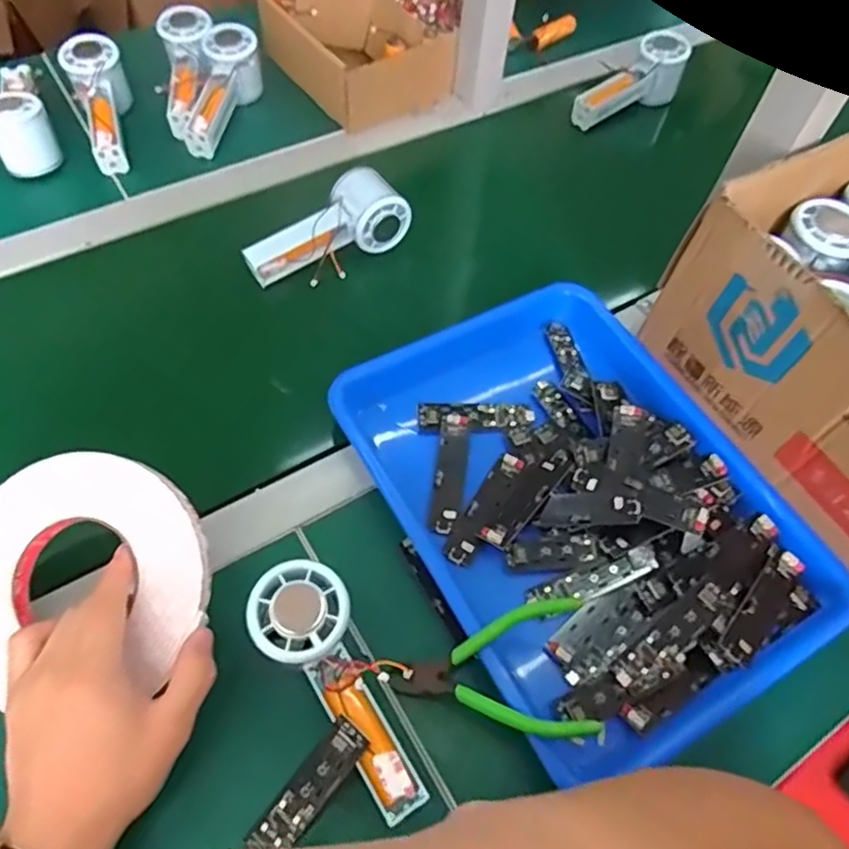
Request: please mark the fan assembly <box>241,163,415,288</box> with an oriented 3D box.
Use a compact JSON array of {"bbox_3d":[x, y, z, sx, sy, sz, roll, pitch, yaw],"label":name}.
[{"bbox_3d":[-0.088,-0.171,0.581,0.146,0.069,0.048,-30,65,-21],"label":"fan assembly"}]

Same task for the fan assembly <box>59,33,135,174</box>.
[{"bbox_3d":[-0.330,-0.323,0.657,0.057,0.046,0.158,-12,77,-12],"label":"fan assembly"}]

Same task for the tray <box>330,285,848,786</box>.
[{"bbox_3d":[0.113,0.045,0.465,0.255,0.052,0.329,-24,63,-18],"label":"tray"}]

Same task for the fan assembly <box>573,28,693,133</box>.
[{"bbox_3d":[0.232,-0.385,0.743,0.146,0.059,0.051,-36,67,-9],"label":"fan assembly"}]

